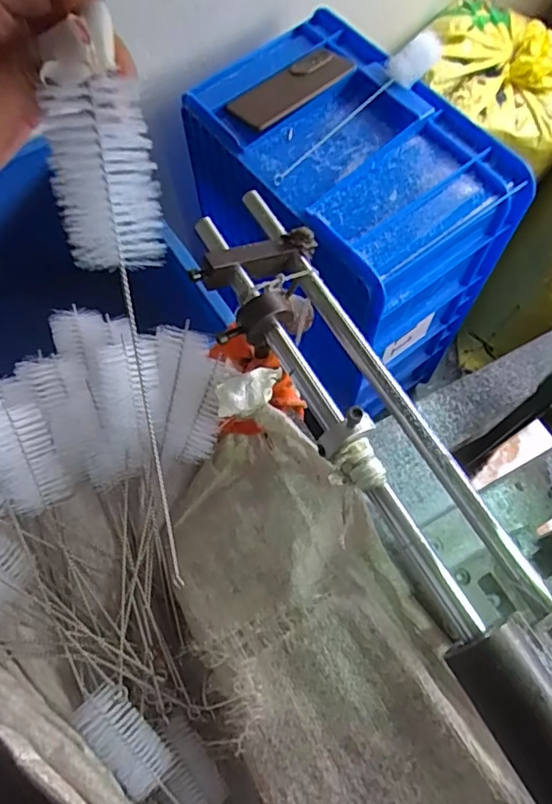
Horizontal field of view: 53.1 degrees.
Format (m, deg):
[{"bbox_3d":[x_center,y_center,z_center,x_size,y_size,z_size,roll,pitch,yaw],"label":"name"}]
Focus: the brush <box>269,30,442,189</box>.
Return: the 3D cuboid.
[{"bbox_3d":[0.103,-0.378,0.703,0.289,0.051,0.034,-39,75,-16],"label":"brush"}]

